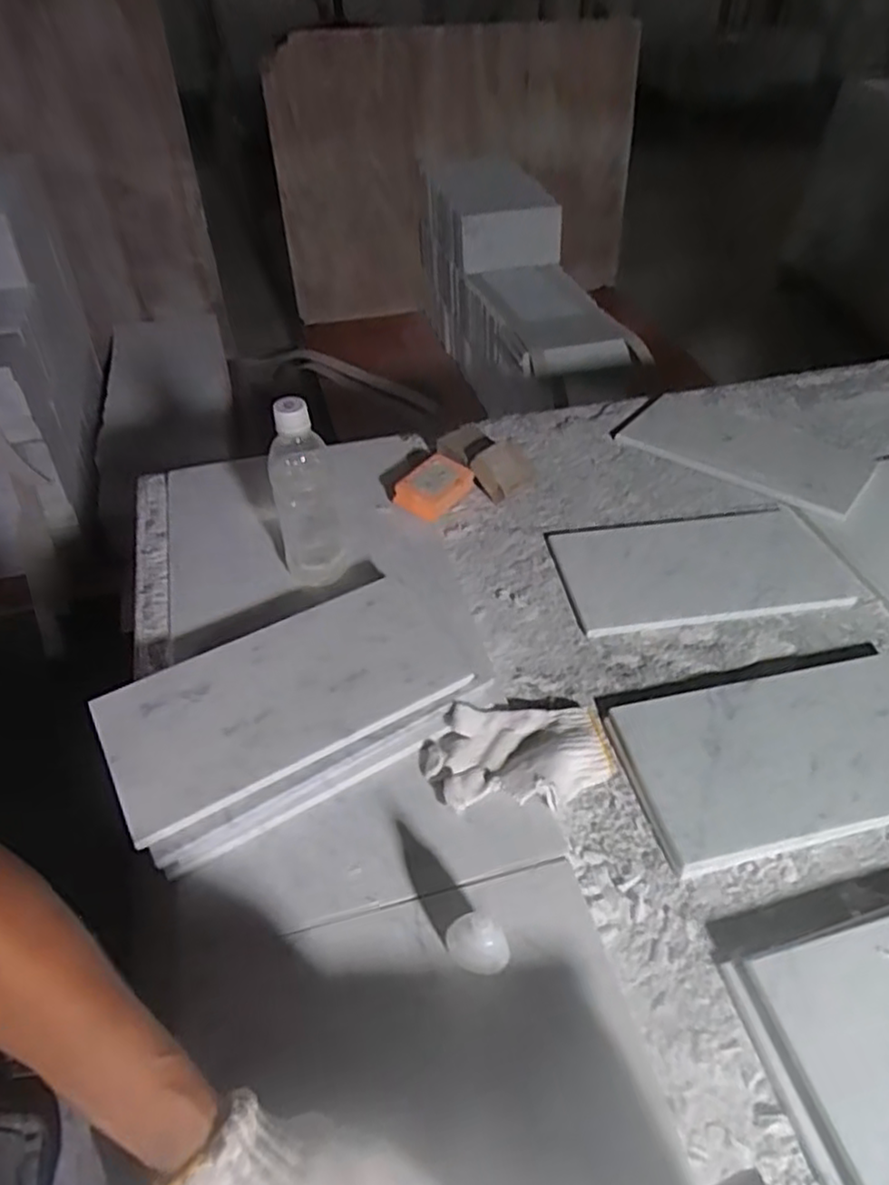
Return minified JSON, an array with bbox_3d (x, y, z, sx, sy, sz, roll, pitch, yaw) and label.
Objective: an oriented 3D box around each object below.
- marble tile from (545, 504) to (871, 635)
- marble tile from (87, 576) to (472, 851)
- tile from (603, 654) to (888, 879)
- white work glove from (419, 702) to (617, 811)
[{"bbox_3d":[0.286,-0.031,0.802,0.311,0.018,0.160,-6,45,-6],"label":"marble tile"},{"bbox_3d":[-0.143,0.087,0.634,0.302,0.018,0.156,-23,49,-22],"label":"marble tile"},{"bbox_3d":[0.318,0.139,0.632,0.308,0.024,0.156,-9,46,-9],"label":"tile"},{"bbox_3d":[0.065,0.140,0.615,0.164,0.027,0.092,-3,45,-3],"label":"white work glove"}]

